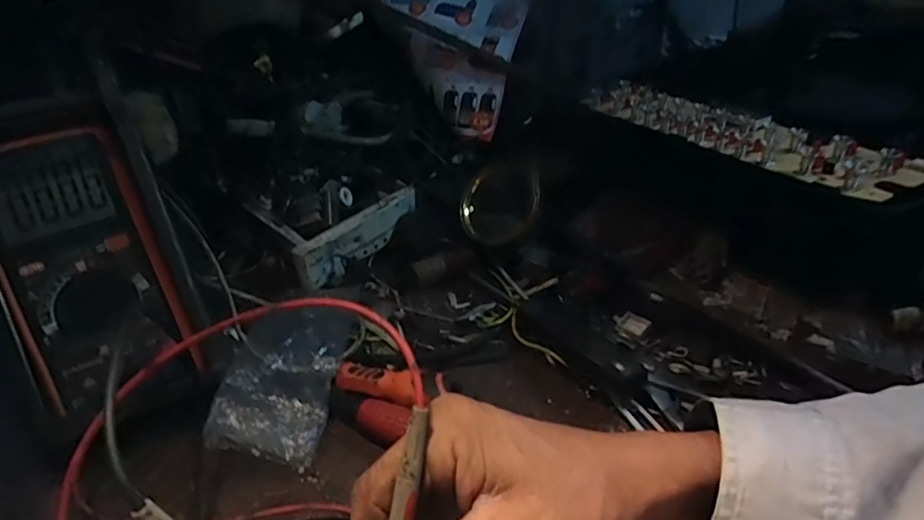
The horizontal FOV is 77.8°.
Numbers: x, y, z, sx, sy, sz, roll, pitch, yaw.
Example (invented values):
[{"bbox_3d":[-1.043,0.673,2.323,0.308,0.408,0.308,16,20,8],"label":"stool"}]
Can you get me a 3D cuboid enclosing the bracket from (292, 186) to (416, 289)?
[{"bbox_3d":[-0.084,-0.020,0.485,0.112,0.037,0.019,-33,45,-32],"label":"bracket"}]

